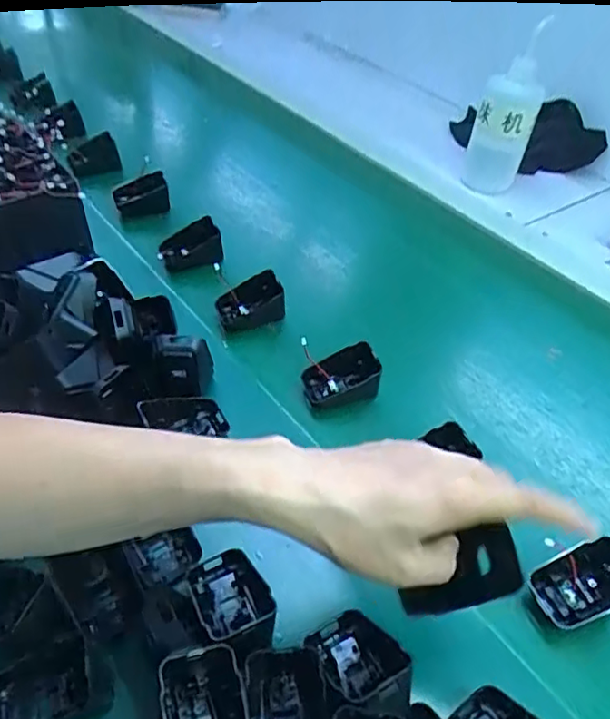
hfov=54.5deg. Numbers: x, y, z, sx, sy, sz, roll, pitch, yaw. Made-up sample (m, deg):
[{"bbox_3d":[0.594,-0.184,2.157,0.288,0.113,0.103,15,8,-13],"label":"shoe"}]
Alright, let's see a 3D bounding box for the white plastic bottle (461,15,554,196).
[{"bbox_3d":[0.269,-0.321,0.799,0.079,0.195,0.064,16,45,12],"label":"white plastic bottle"}]

